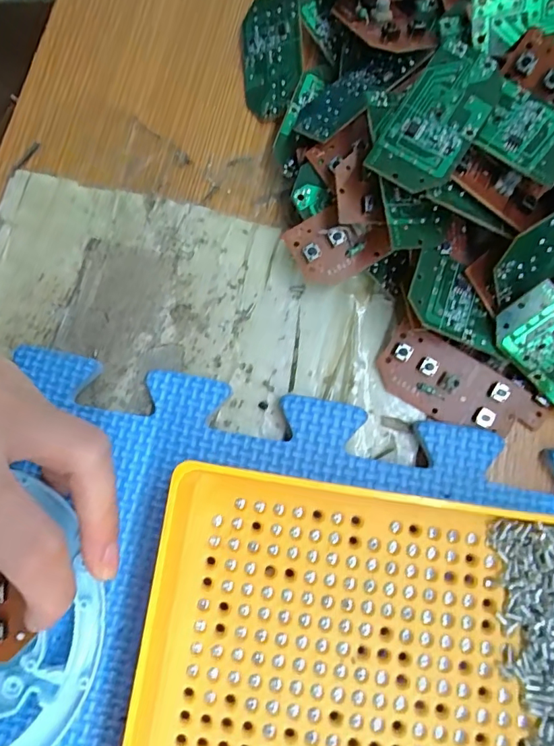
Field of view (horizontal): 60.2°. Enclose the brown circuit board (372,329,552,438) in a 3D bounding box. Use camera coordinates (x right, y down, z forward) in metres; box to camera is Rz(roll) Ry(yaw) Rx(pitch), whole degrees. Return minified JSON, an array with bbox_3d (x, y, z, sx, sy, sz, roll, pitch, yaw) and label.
[{"bbox_3d":[0.075,0.007,0.195,0.069,0.008,0.028,29,79,6],"label":"brown circuit board"}]

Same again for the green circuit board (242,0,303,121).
[{"bbox_3d":[-0.003,-0.150,0.224,0.031,0.005,0.058,-6,87,30],"label":"green circuit board"}]

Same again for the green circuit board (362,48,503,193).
[{"bbox_3d":[0.060,-0.094,0.175,0.028,0.004,0.061,33,82,2],"label":"green circuit board"}]

